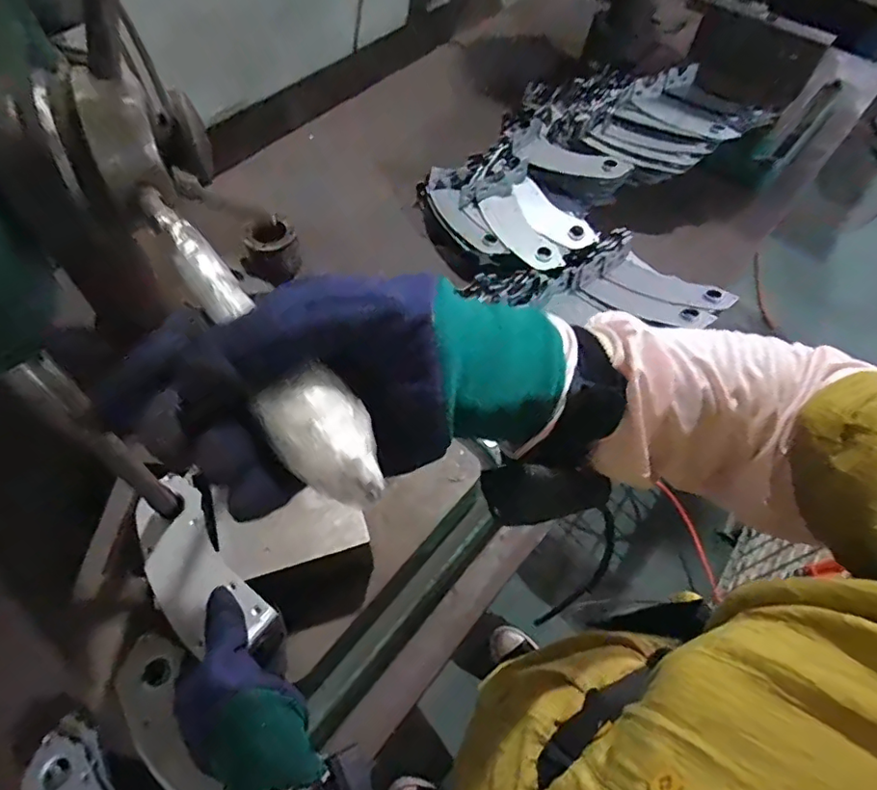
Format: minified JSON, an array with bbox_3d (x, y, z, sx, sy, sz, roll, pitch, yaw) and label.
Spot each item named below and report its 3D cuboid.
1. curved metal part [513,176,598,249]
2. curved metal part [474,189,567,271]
[{"bbox_3d":[0.173,-0.279,0.860,0.063,0.017,0.151,-37,68,-22],"label":"curved metal part"},{"bbox_3d":[0.123,-0.252,0.842,0.061,0.024,0.167,-27,65,-18],"label":"curved metal part"}]

